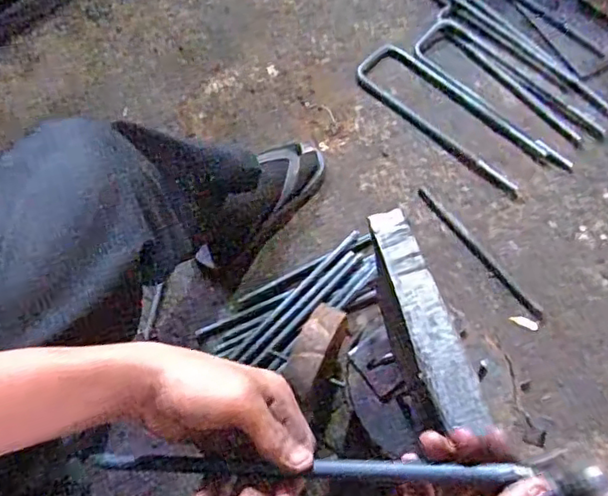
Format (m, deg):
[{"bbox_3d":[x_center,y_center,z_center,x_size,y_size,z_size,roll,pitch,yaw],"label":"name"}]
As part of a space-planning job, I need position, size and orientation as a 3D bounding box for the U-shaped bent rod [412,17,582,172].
[{"bbox_3d":[0.363,-0.289,1.099,0.116,0.012,0.363,-39,74,-18],"label":"U-shaped bent rod"}]

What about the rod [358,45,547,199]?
[{"bbox_3d":[0.261,-0.246,1.080,0.361,0.014,0.116,40,70,13],"label":"rod"}]

